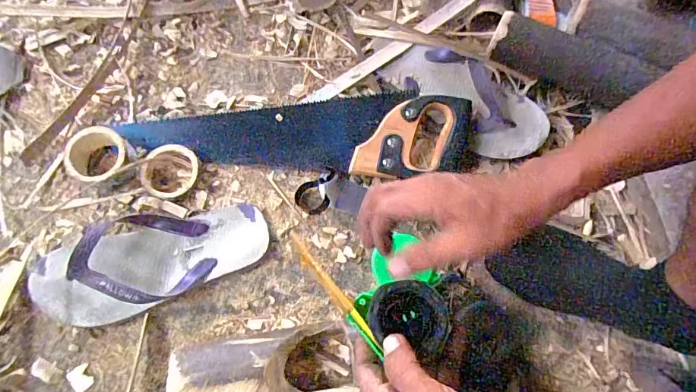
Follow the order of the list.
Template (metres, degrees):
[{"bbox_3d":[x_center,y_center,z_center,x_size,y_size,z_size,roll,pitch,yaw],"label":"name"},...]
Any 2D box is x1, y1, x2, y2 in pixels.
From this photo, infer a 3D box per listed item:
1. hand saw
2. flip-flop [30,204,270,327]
[{"bbox_3d":[-0.062,-0.068,0.535,0.420,0.019,0.099,-5,86,2],"label":"hand saw"},{"bbox_3d":[-0.216,0.067,0.471,0.252,0.050,0.108,-18,73,-11],"label":"flip-flop"}]

